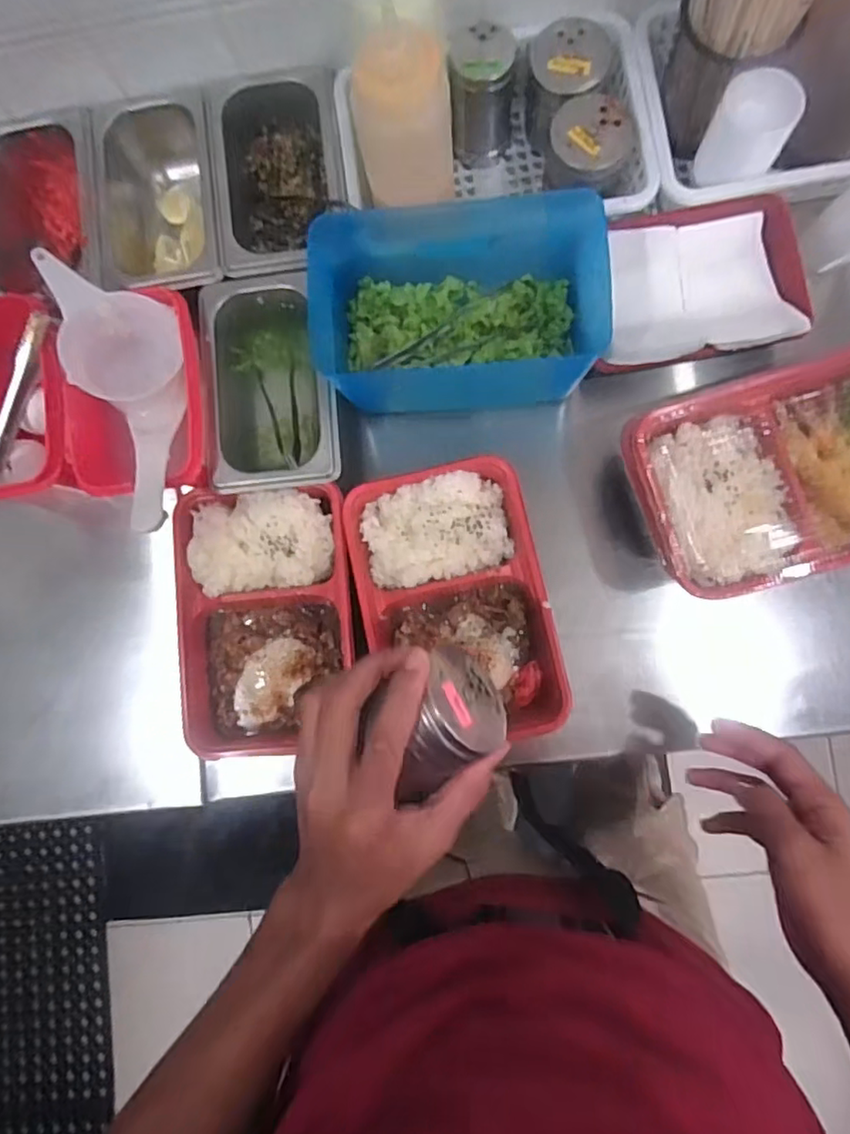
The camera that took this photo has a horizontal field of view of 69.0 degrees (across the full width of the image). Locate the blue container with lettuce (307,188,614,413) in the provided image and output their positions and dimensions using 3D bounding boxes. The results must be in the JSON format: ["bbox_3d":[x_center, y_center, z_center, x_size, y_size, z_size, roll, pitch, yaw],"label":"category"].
[{"bbox_3d":[0.029,-0.210,0.493,0.220,0.100,0.138,-3,84,4],"label":"blue container with lettuce"}]

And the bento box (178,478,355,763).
[{"bbox_3d":[-0.127,0.046,0.517,0.138,0.048,0.216,-4,84,4],"label":"bento box"}]

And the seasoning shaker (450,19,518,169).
[{"bbox_3d":[0.049,-0.387,0.514,0.051,0.100,0.049,2,85,5],"label":"seasoning shaker"}]

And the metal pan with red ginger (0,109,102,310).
[{"bbox_3d":[-0.327,-0.305,0.544,0.100,0.071,0.157,-9,84,4],"label":"metal pan with red ginger"}]

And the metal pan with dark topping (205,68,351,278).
[{"bbox_3d":[-0.121,-0.328,0.539,0.110,0.070,0.168,-9,84,4],"label":"metal pan with dark topping"}]

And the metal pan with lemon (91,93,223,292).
[{"bbox_3d":[-0.225,-0.313,0.545,0.100,0.056,0.177,-8,84,4],"label":"metal pan with lemon"}]

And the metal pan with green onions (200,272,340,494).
[{"bbox_3d":[-0.124,-0.152,0.517,0.102,0.059,0.180,-6,84,4],"label":"metal pan with green onions"}]

